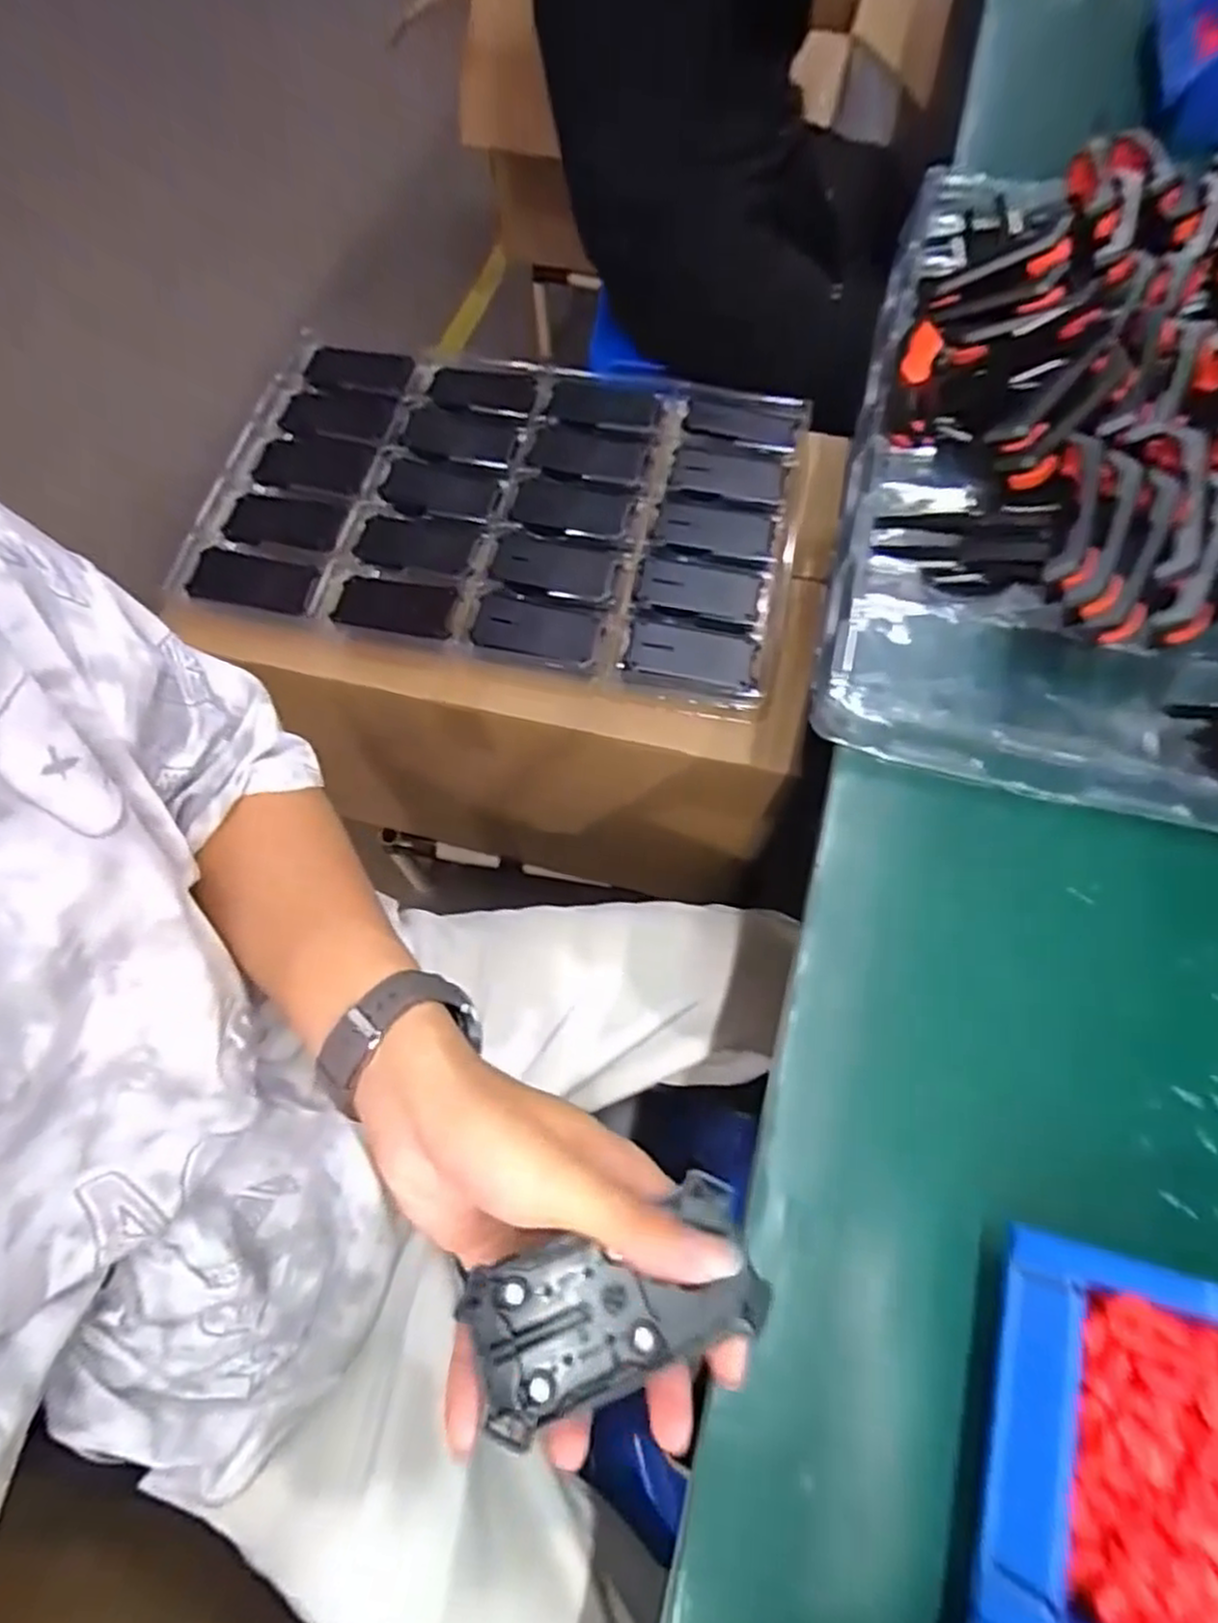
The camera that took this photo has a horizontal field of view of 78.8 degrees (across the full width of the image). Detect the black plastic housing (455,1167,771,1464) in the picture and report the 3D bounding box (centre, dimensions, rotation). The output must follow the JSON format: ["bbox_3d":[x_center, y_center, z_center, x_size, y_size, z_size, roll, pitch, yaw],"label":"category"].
[{"bbox_3d":[0.003,0.174,0.265,0.101,0.012,0.055,-13,67,-9],"label":"black plastic housing"}]

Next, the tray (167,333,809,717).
[{"bbox_3d":[-0.095,-0.281,0.667,0.506,0.024,0.337,11,67,6],"label":"tray"}]

